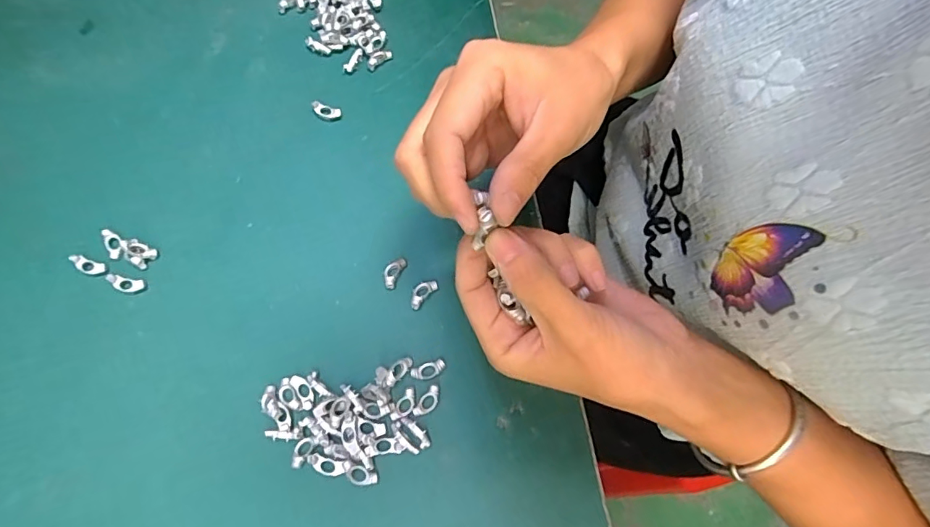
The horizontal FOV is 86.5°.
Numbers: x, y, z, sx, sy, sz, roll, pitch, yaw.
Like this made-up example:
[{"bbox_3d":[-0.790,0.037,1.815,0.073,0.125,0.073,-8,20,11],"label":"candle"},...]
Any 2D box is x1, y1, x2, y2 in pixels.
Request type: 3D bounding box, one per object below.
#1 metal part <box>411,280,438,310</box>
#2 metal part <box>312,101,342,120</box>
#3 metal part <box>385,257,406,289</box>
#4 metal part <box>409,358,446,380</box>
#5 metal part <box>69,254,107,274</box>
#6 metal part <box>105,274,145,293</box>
[{"bbox_3d":[-0.027,0.018,0.305,0.011,0.004,0.022,40,75,13],"label":"metal part"},{"bbox_3d":[-0.098,-0.107,0.349,0.021,0.006,0.010,11,70,4],"label":"metal part"},{"bbox_3d":[-0.045,0.005,0.309,0.010,0.004,0.021,25,72,9],"label":"metal part"},{"bbox_3d":[-0.022,0.062,0.289,0.021,0.004,0.009,-19,71,-7],"label":"metal part"},{"bbox_3d":[-0.237,0.001,0.310,0.023,0.004,0.009,17,71,6],"label":"metal part"},{"bbox_3d":[-0.212,0.013,0.307,0.023,0.004,0.009,9,70,3],"label":"metal part"}]

